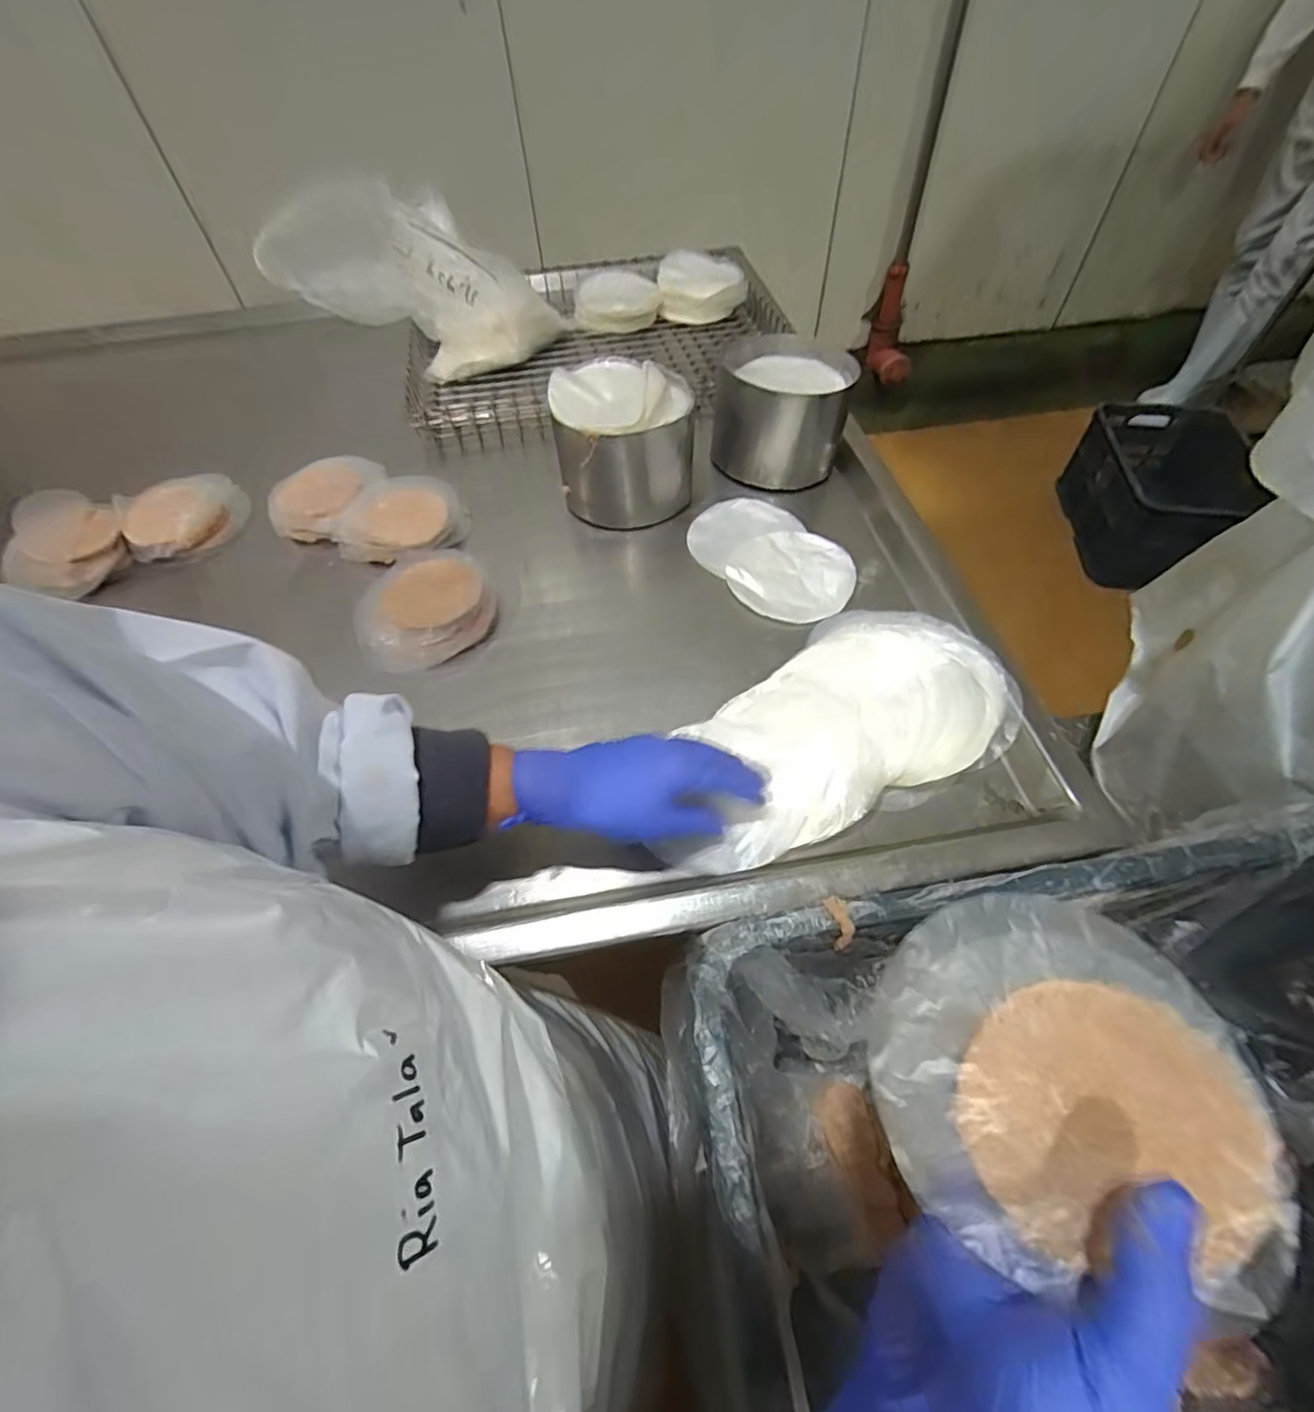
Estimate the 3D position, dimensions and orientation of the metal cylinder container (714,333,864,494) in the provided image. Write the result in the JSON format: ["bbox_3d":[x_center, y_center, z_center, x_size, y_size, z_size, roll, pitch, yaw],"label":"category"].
[{"bbox_3d":[0.142,-0.339,0.700,0.145,0.100,0.152,8,56,11],"label":"metal cylinder container"}]

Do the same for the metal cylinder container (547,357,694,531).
[{"bbox_3d":[-0.035,-0.284,0.645,0.137,0.123,0.137,-8,55,-1],"label":"metal cylinder container"}]

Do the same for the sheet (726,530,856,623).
[{"bbox_3d":[0.136,-0.133,0.603,0.117,0.007,0.121,-2,55,3],"label":"sheet"}]

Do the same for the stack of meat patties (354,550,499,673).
[{"bbox_3d":[-0.220,-0.096,0.577,0.125,0.028,0.128,-21,56,-10],"label":"stack of meat patties"}]

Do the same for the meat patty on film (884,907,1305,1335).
[{"bbox_3d":[0.151,0.137,0.227,0.126,0.032,0.114,14,57,14],"label":"meat patty on film"}]

